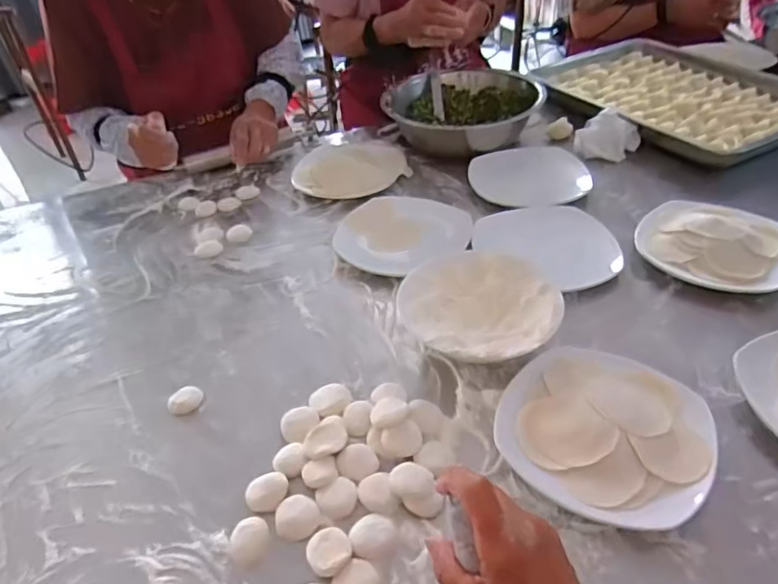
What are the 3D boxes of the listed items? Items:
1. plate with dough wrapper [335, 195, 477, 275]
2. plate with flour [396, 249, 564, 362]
[{"bbox_3d":[0.018,-0.083,0.752,0.177,0.027,0.146,16,58,29],"label":"plate with dough wrapper"},{"bbox_3d":[0.099,0.028,0.604,0.169,0.056,0.161,-4,41,3],"label":"plate with flour"}]

